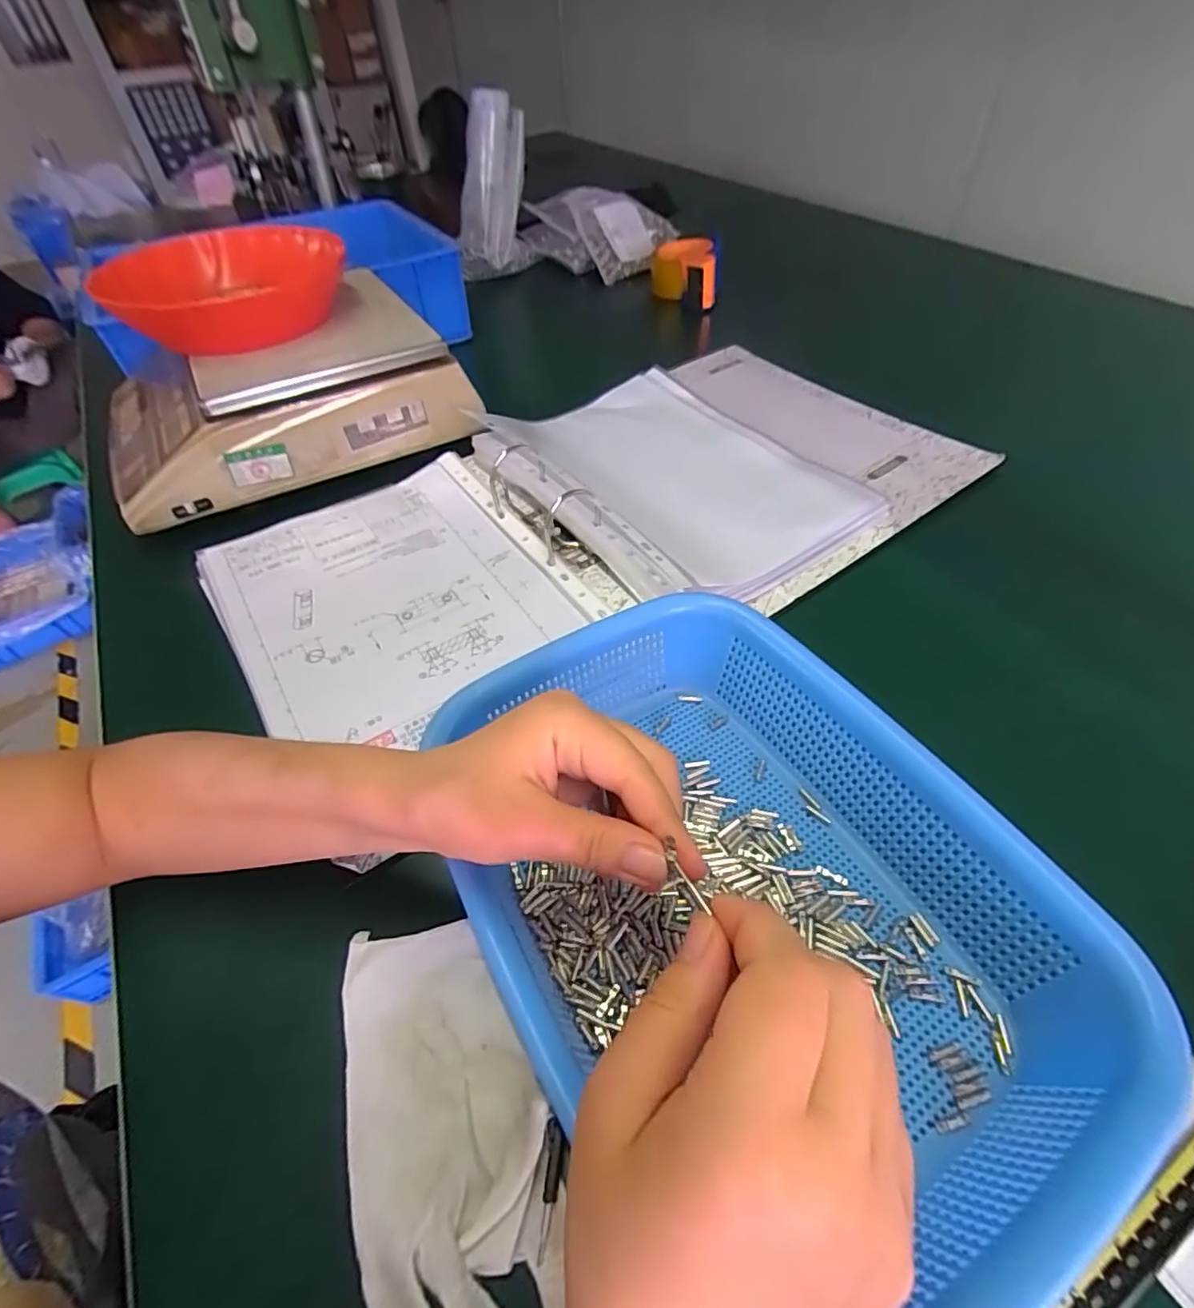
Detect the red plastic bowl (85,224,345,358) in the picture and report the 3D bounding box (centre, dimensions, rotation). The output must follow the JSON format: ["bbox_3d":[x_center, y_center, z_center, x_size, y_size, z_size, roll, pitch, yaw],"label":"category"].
[{"bbox_3d":[-0.315,-0.318,0.519,0.179,0.048,0.173,-2,50,2],"label":"red plastic bowl"}]

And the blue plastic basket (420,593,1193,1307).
[{"bbox_3d":[0.064,0.106,0.278,0.200,0.074,0.296,-28,54,-19],"label":"blue plastic basket"}]

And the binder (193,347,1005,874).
[{"bbox_3d":[0.020,-0.135,0.523,0.645,0.051,0.338,-30,55,-22],"label":"binder"}]

